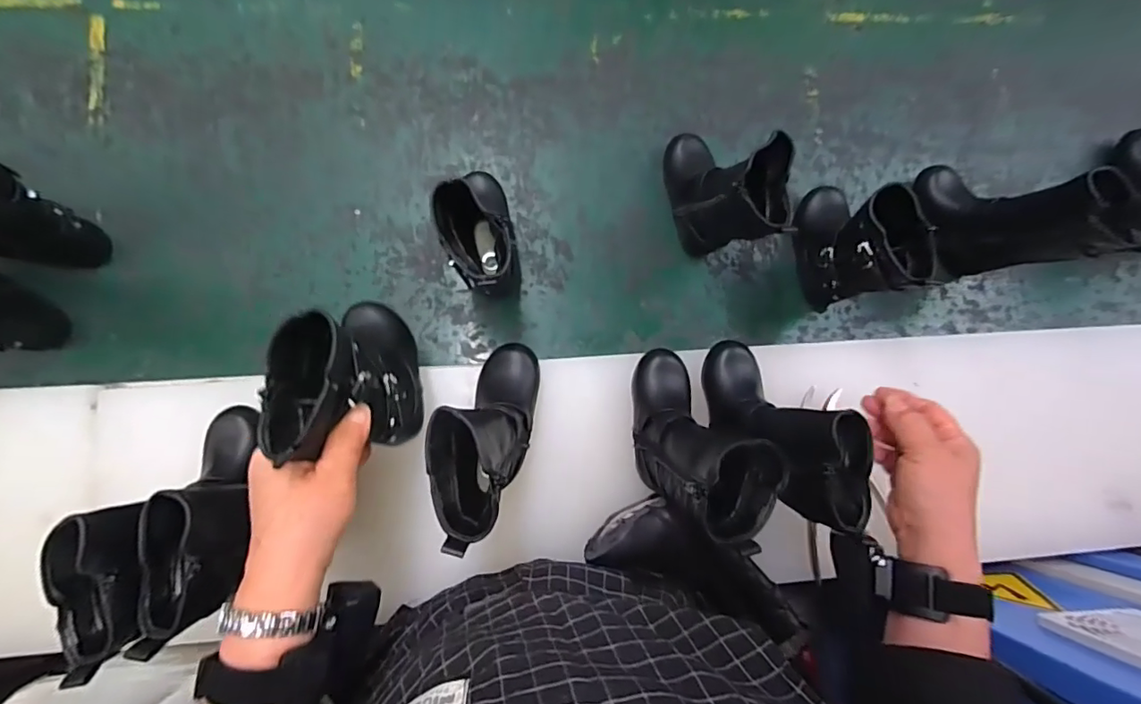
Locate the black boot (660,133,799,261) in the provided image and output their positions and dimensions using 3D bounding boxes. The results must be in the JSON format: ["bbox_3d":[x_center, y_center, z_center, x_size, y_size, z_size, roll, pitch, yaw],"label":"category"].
[{"bbox_3d":[0.151,-0.173,0.528,0.061,0.163,0.160,-8,85,-7],"label":"black boot"}]

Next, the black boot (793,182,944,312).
[{"bbox_3d":[0.291,-0.124,0.540,0.055,0.167,0.143,7,83,-5],"label":"black boot"}]

